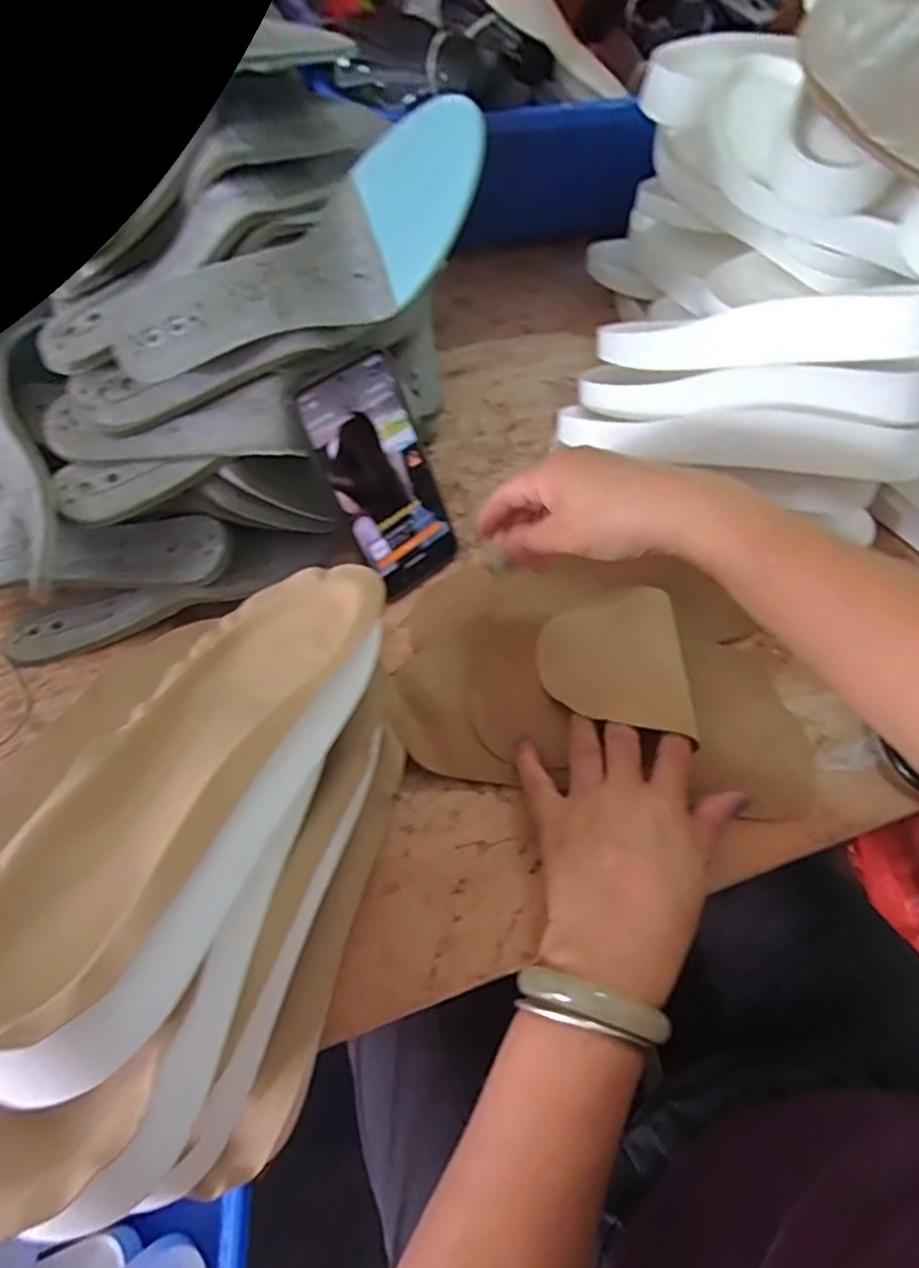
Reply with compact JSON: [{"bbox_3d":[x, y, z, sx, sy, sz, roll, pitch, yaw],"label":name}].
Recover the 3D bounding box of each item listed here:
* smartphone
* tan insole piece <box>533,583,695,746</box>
[{"bbox_3d":[-0.050,-0.104,0.453,0.075,0.157,0.010,-43,41,-22],"label":"smartphone"},{"bbox_3d":[0.097,0.019,0.425,0.089,0.011,0.098,-8,61,13],"label":"tan insole piece"}]

